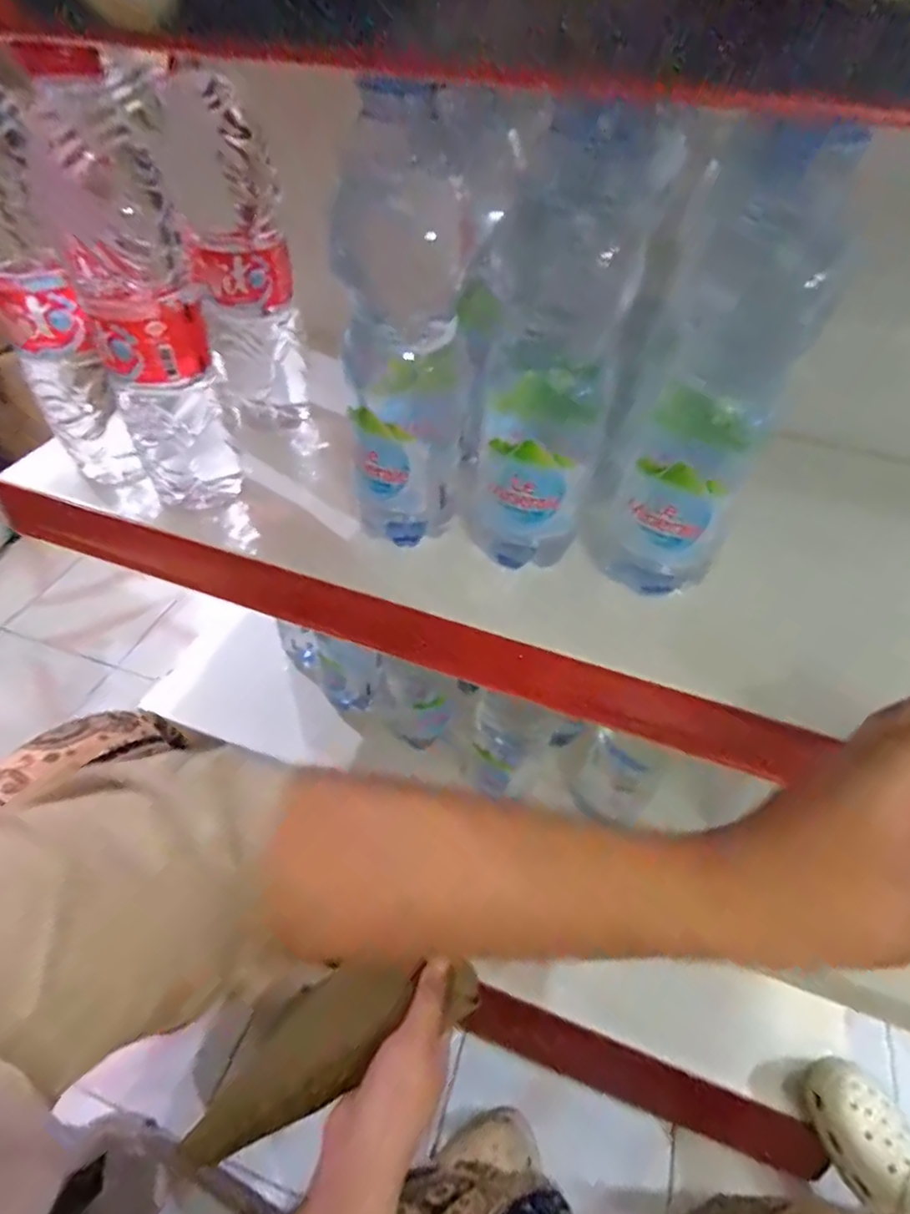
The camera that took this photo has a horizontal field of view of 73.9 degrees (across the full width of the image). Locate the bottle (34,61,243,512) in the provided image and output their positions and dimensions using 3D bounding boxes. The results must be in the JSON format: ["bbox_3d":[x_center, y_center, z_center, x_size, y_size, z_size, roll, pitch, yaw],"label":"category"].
[{"bbox_3d":[-0.175,-0.158,0.343,0.062,0.214,0.066,-22,52,-22],"label":"bottle"}]

